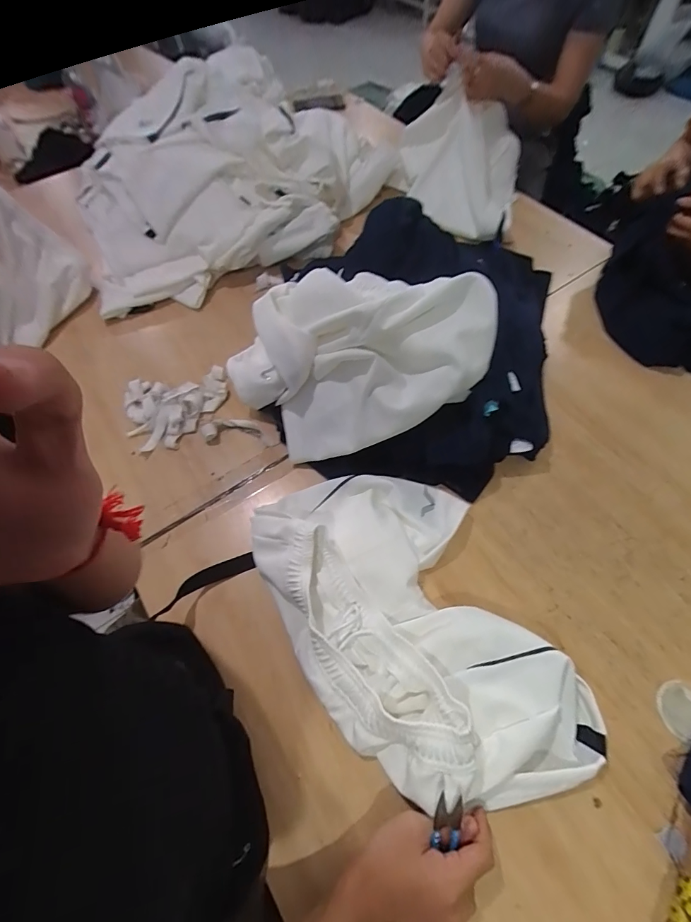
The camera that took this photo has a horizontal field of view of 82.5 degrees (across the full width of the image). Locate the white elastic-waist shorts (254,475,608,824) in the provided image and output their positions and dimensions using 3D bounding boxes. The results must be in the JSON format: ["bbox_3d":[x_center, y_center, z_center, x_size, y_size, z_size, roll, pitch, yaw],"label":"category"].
[{"bbox_3d":[0.079,0.200,0.512,0.291,0.063,0.448,-24,63,-11],"label":"white elastic-waist shorts"}]

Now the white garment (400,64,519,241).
[{"bbox_3d":[0.254,-0.662,0.891,0.270,0.144,0.380,14,62,9],"label":"white garment"}]

